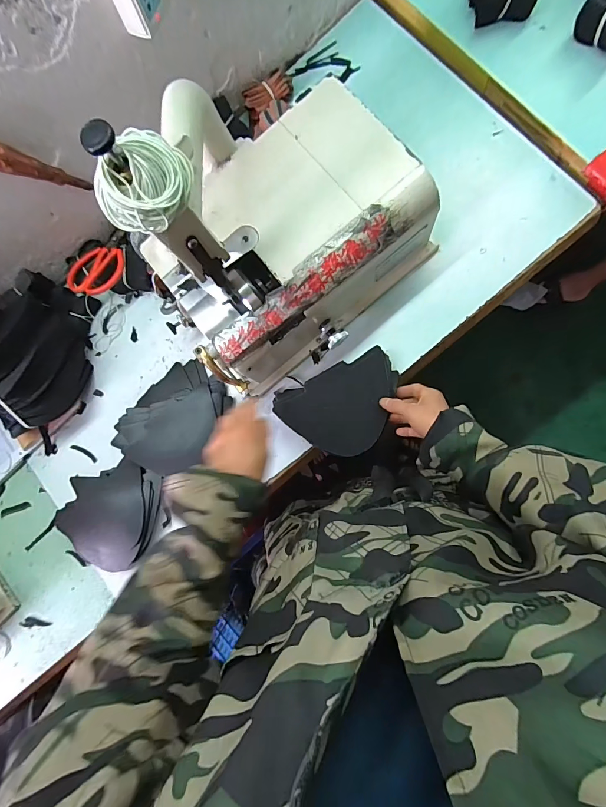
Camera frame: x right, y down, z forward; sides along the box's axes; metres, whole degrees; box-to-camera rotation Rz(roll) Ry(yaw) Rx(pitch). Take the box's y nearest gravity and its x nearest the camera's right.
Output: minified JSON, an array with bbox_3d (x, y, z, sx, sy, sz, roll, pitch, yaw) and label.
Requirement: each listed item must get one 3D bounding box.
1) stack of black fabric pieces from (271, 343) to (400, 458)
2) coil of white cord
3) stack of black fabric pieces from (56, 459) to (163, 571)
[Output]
[{"bbox_3d":[0.064,0.011,0.549,0.187,0.032,0.134,-24,86,6],"label":"stack of black fabric pieces"},{"bbox_3d":[-0.120,-0.172,0.269,0.052,0.048,0.076,24,92,8],"label":"coil of white cord"},{"bbox_3d":[-0.336,0.190,0.611,0.186,0.037,0.179,15,90,8],"label":"stack of black fabric pieces"}]

